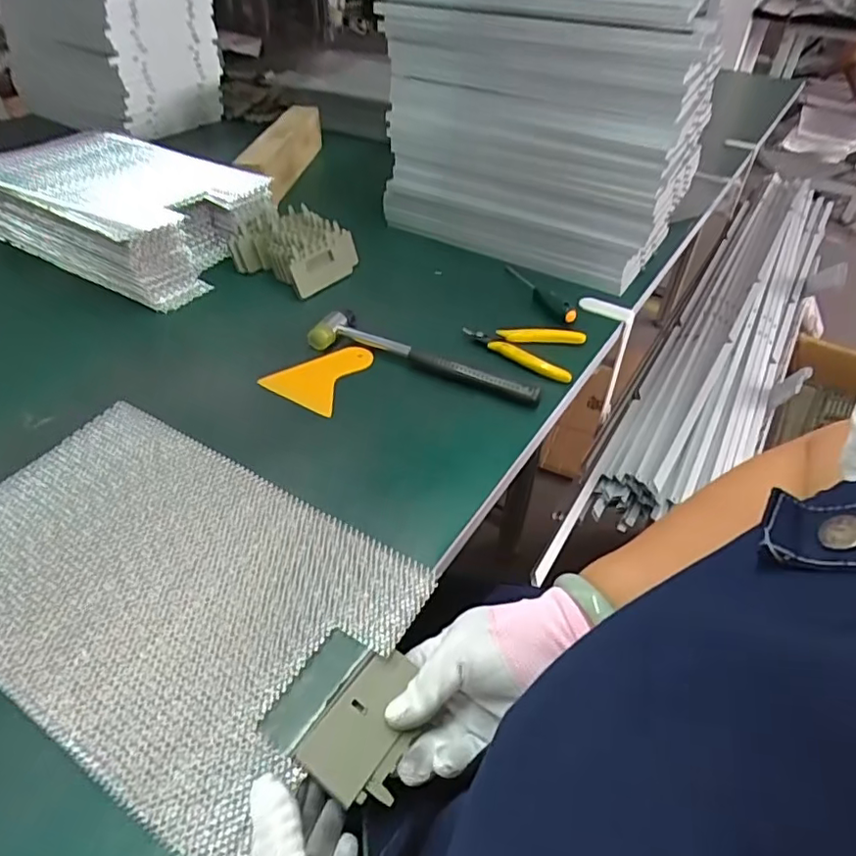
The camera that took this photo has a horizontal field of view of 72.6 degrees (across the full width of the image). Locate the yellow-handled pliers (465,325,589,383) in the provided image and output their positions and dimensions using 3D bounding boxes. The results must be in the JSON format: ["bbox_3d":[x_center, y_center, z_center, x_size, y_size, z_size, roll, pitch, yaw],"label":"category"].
[{"bbox_3d":[0.097,-0.086,0.612,0.120,0.025,0.067,18,46,14],"label":"yellow-handled pliers"}]

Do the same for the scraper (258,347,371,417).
[{"bbox_3d":[-0.103,-0.057,0.574,0.081,0.007,0.095,24,48,20],"label":"scraper"}]

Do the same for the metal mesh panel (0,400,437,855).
[{"bbox_3d":[-0.186,0.098,0.400,0.322,0.008,0.199,25,48,20],"label":"metal mesh panel"}]

